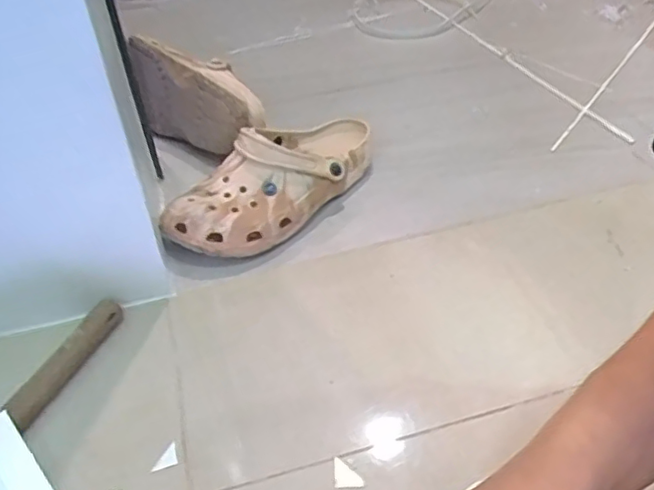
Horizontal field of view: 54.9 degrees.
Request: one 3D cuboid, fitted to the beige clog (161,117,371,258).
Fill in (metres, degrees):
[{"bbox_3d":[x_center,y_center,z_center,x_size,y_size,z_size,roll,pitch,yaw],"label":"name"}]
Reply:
[{"bbox_3d":[-0.048,-0.081,0.737,0.100,0.092,0.295,29,51,33],"label":"beige clog"}]

